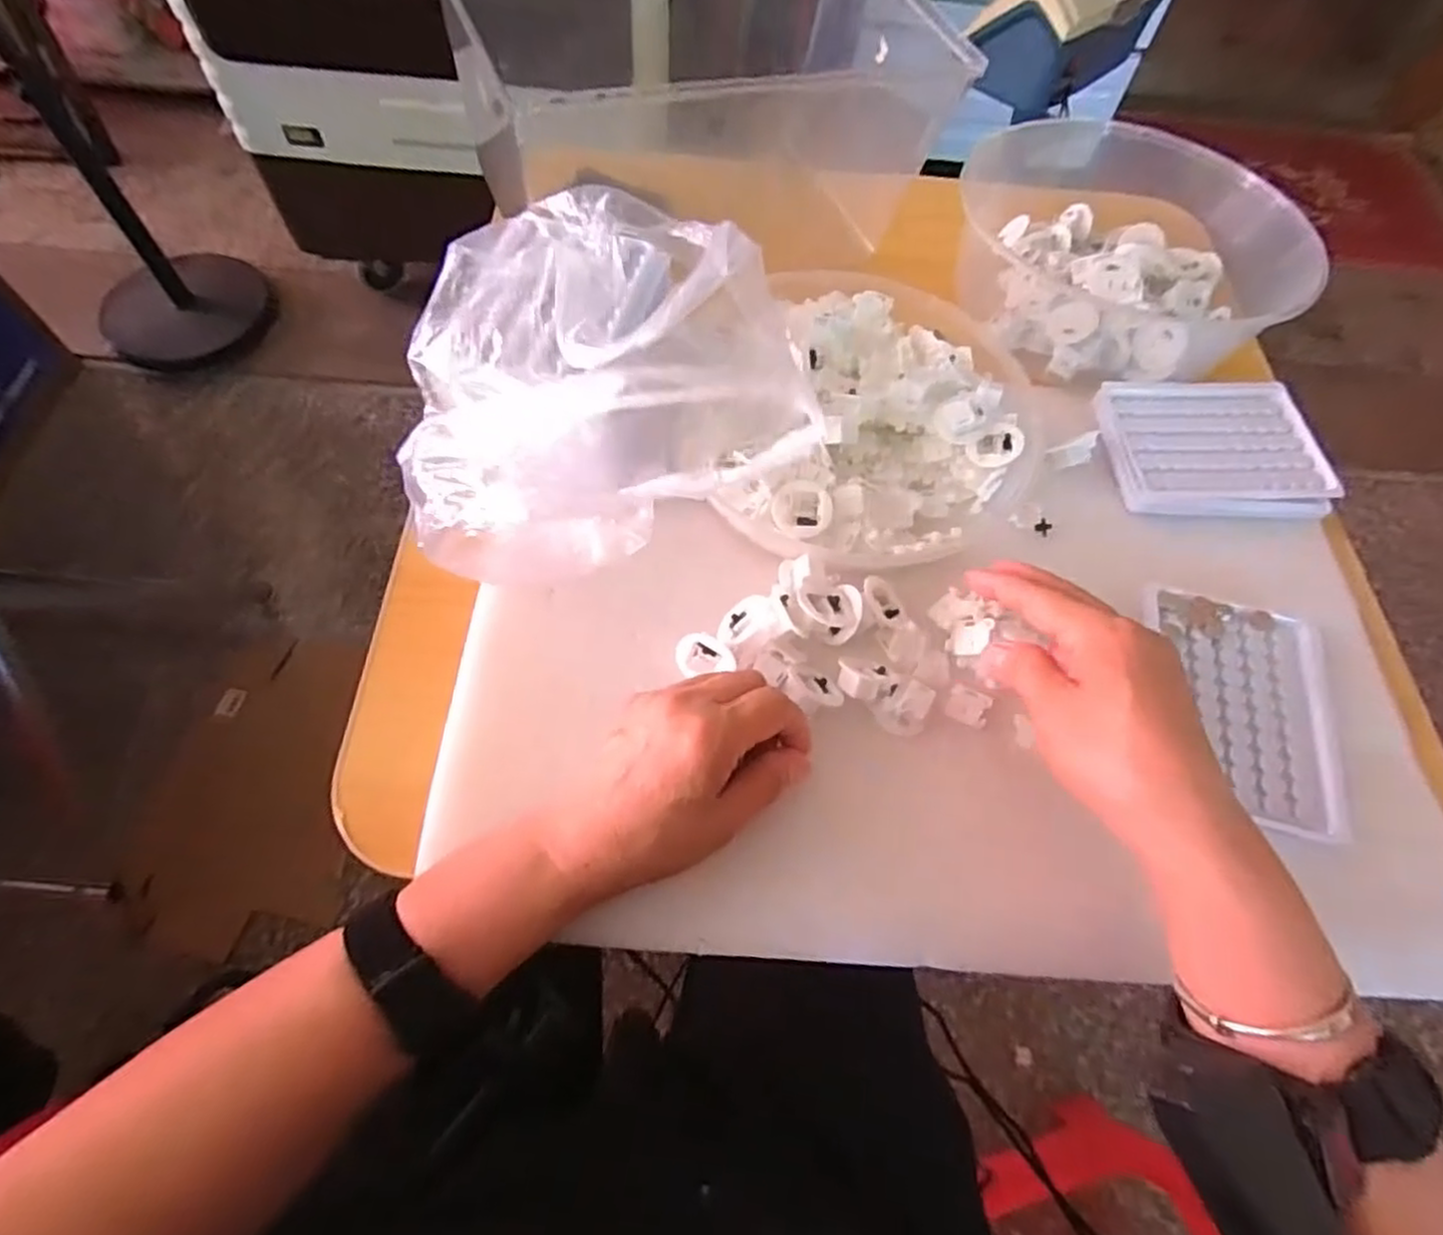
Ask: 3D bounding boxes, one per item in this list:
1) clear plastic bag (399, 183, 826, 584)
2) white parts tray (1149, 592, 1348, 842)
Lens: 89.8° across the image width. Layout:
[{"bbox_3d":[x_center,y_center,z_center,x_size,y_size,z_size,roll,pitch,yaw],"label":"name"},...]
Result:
[{"bbox_3d":[-0.069,-0.131,0.372,0.168,0.134,0.221,-14,64,-10],"label":"clear plastic bag"},{"bbox_3d":[0.277,0.047,0.382,0.093,0.006,0.124,13,63,3],"label":"white parts tray"}]

